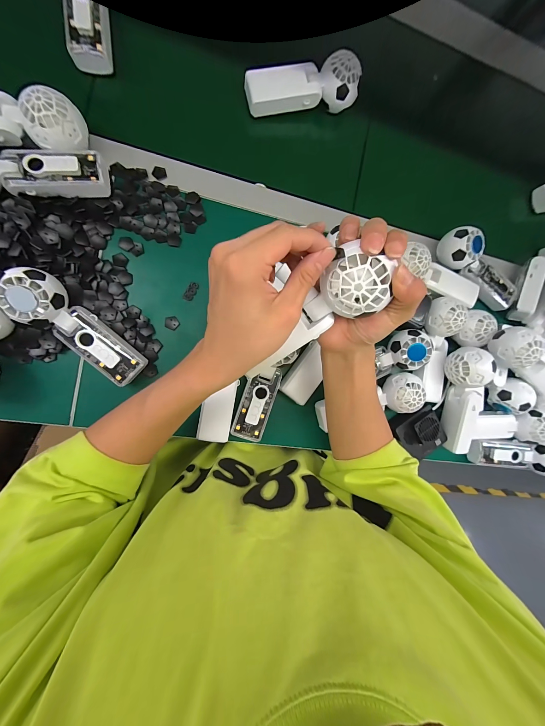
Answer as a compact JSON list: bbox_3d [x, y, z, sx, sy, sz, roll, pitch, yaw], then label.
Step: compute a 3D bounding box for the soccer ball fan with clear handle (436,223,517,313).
[{"bbox_3d":[0.353,-0.154,0.440,0.175,0.048,0.061,31,83,-19],"label":"soccer ball fan with clear handle"}]

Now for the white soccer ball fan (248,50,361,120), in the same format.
[{"bbox_3d":[0.042,-0.407,0.385,0.163,0.063,0.049,-11,92,-12],"label":"white soccer ball fan"}]

